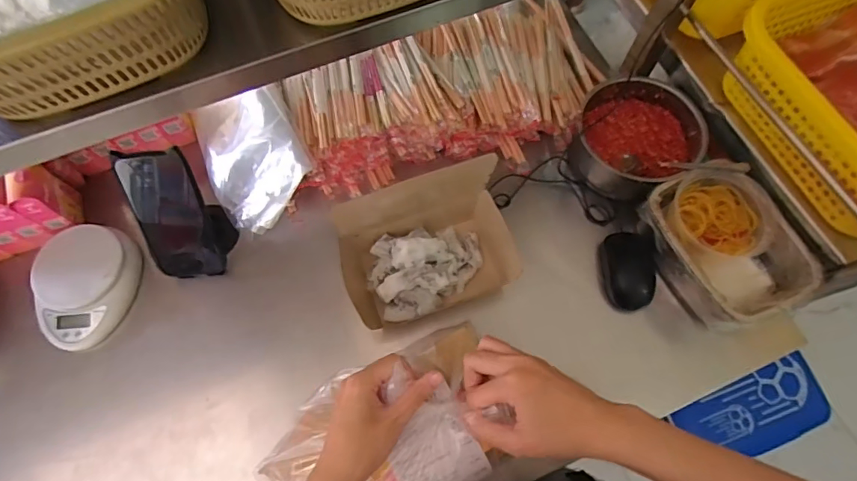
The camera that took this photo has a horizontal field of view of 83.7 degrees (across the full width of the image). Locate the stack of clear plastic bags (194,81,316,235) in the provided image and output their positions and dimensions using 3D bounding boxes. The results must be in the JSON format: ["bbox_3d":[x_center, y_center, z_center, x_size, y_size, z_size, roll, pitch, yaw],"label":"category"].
[{"bbox_3d":[-0.228,-0.112,0.635,0.144,0.048,0.185,-31,80,14],"label":"stack of clear plastic bags"}]

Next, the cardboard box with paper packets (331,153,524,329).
[{"bbox_3d":[0.001,-0.003,0.593,0.215,0.095,0.164,-19,69,-6],"label":"cardboard box with paper packets"}]

